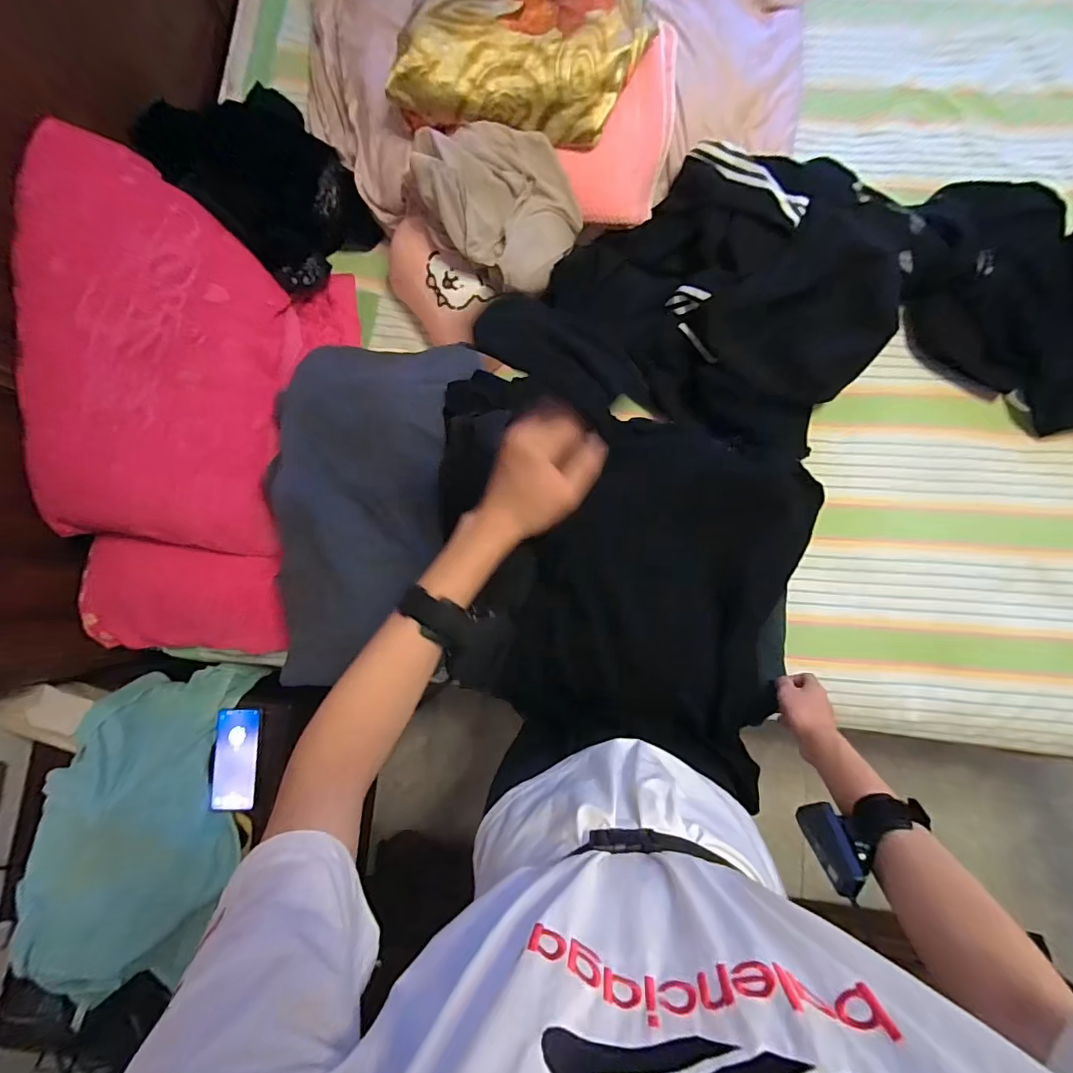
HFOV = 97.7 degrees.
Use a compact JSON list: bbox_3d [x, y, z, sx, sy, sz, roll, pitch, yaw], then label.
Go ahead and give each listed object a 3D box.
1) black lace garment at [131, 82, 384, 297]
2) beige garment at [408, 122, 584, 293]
[{"bbox_3d":[-0.458,-0.627,0.816,0.316,0.145,0.261,40,85,5],"label":"black lace garment"},{"bbox_3d":[-0.055,-0.529,0.725,0.238,0.106,0.203,41,85,5],"label":"beige garment"}]

